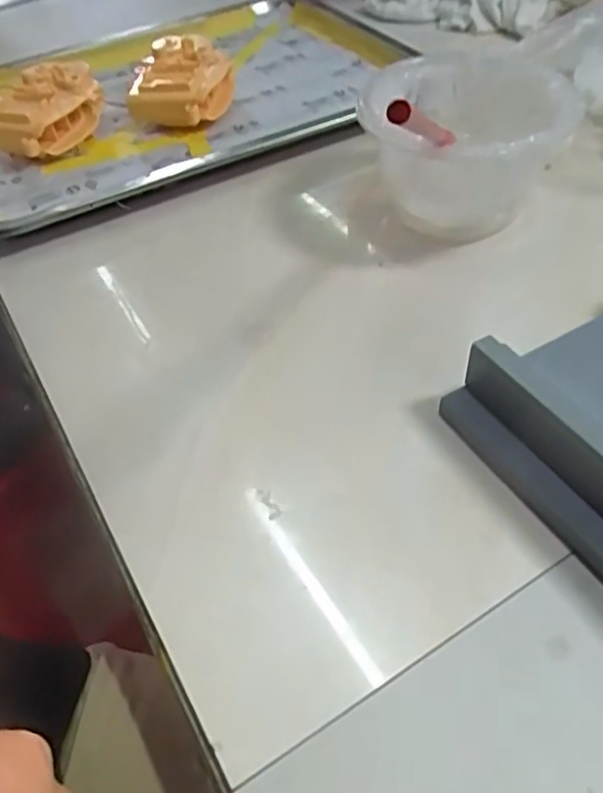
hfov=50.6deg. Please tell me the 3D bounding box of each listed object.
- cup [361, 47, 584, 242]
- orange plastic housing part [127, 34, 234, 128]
[{"bbox_3d":[0.091,-0.143,0.365,0.108,0.069,0.118,-3,48,4],"label":"cup"},{"bbox_3d":[-0.089,-0.237,0.477,0.071,0.033,0.084,8,50,13],"label":"orange plastic housing part"}]

